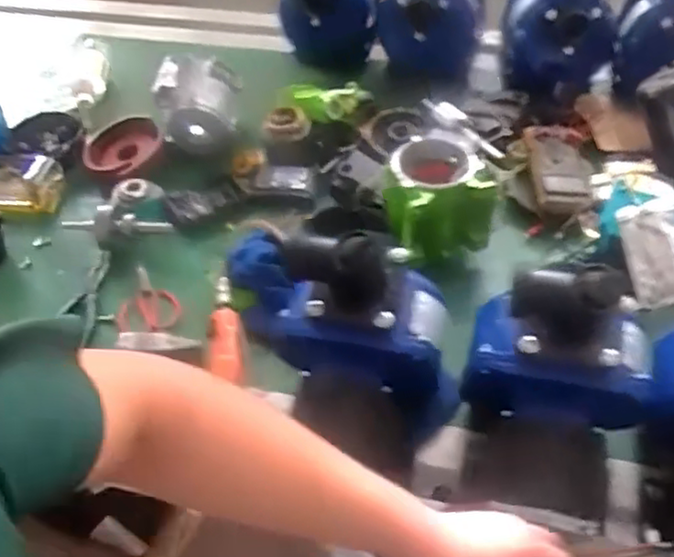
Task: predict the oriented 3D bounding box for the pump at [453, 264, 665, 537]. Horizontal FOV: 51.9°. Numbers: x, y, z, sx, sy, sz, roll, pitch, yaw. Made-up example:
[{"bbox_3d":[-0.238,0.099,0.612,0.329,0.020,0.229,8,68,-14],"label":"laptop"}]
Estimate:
[{"bbox_3d":[0.246,0.127,0.781,0.196,0.360,0.133,10,50,13],"label":"pump"}]

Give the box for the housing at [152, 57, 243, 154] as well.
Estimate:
[{"bbox_3d":[-0.266,-0.345,1.374,0.167,0.129,0.166,-13,49,-8],"label":"housing"}]

